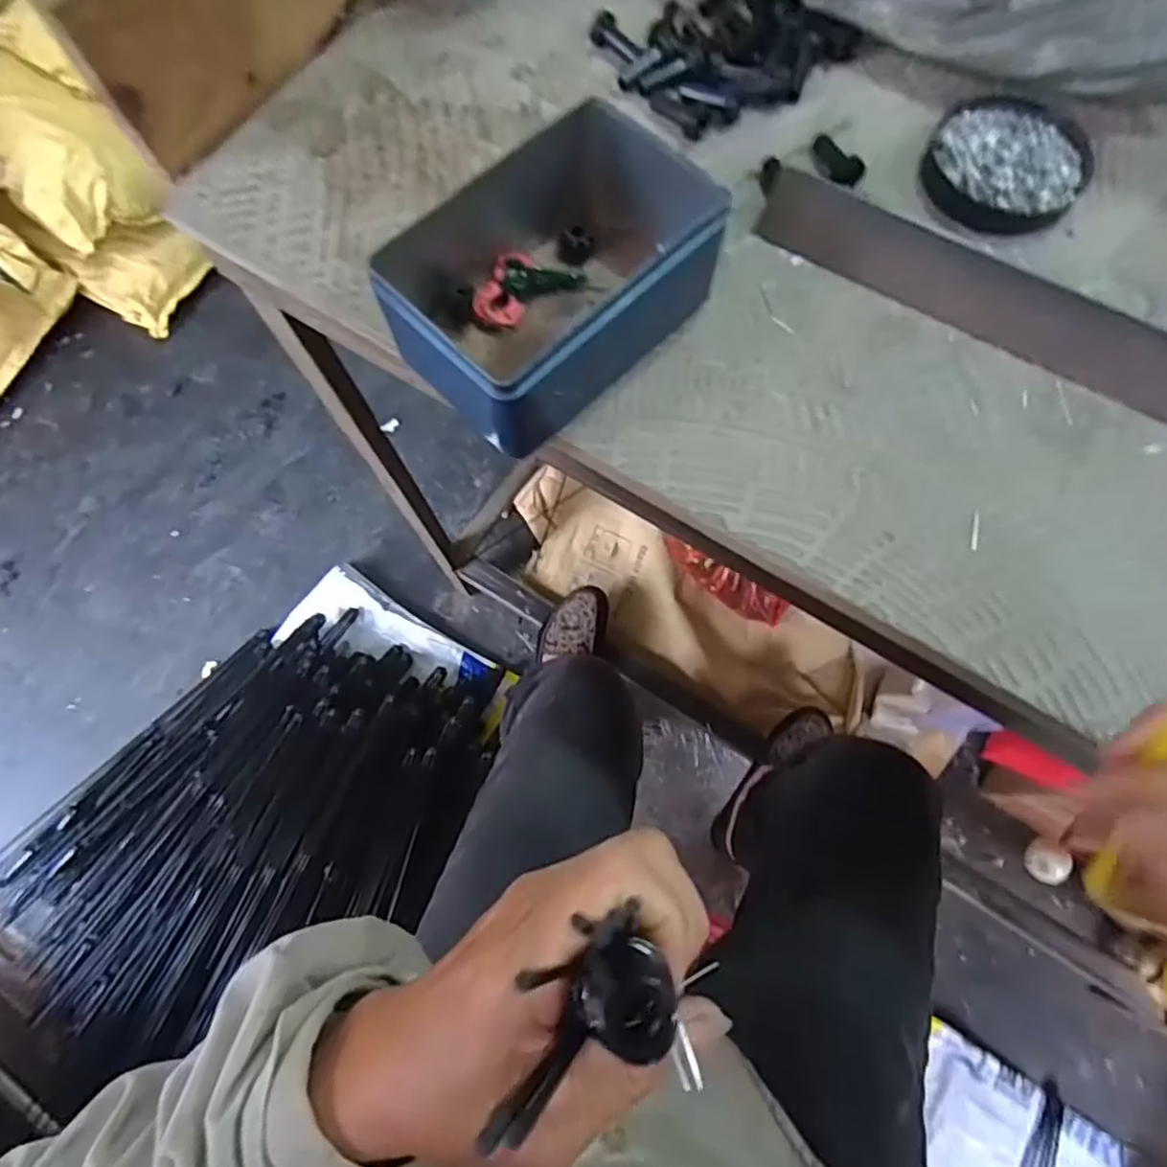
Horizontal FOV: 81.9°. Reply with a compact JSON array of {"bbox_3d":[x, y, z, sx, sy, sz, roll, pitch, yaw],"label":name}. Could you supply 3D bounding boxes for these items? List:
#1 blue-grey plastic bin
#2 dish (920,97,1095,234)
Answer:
[{"bbox_3d":[-0.013,-0.146,0.324,0.096,0.062,0.145,42,78,13],"label":"blue-grey plastic bin"},{"bbox_3d":[0.236,-0.235,0.377,0.082,0.015,0.077,0,73,1],"label":"dish"}]

